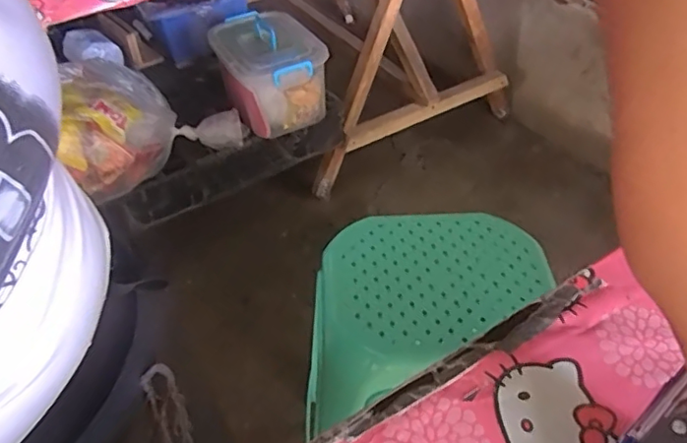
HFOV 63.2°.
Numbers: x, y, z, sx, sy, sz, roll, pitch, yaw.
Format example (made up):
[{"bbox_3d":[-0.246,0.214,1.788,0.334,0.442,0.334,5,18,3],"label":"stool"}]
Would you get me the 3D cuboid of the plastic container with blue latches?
[{"bbox_3d":[-0.204,-0.406,1.506,0.245,0.201,0.315,-19,47,-16],"label":"plastic container with blue latches"}]

